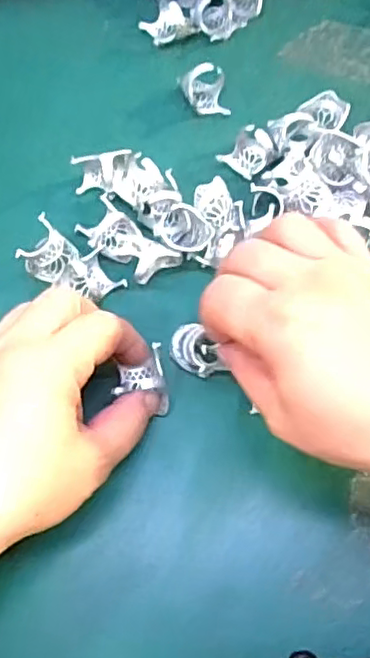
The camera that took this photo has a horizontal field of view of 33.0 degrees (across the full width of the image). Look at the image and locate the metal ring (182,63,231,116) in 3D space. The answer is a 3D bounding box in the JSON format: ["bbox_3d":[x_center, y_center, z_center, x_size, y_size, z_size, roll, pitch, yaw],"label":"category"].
[{"bbox_3d":[0.012,-0.143,0.375,0.027,0.024,0.022,-10,68,-3],"label":"metal ring"}]

